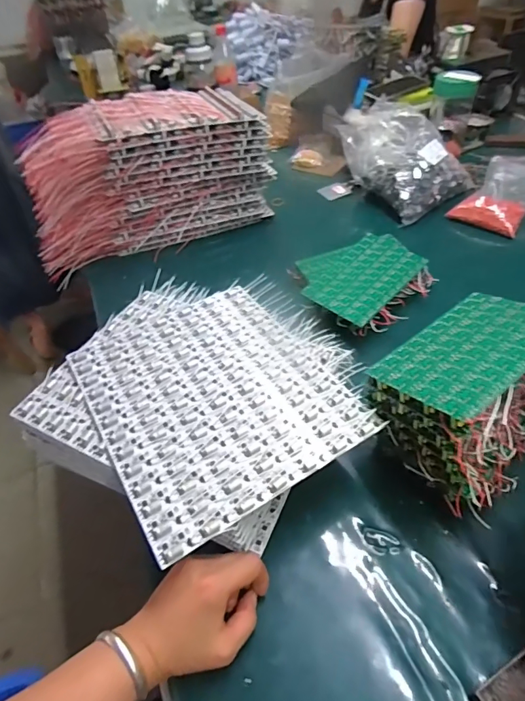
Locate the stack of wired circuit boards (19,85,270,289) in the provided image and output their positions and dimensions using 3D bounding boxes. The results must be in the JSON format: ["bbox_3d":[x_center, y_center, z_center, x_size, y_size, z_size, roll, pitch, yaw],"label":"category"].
[{"bbox_3d":[-0.215,-0.336,0.820,0.433,0.211,0.180,-18,48,-12],"label":"stack of wired circuit boards"}]

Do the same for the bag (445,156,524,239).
[{"bbox_3d":[0.468,-0.307,0.841,0.127,0.067,0.181,32,57,29],"label":"bag"}]

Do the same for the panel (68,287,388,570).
[{"bbox_3d":[-0.054,0.042,0.475,0.242,0.010,0.276,-27,51,-20],"label":"panel"}]

